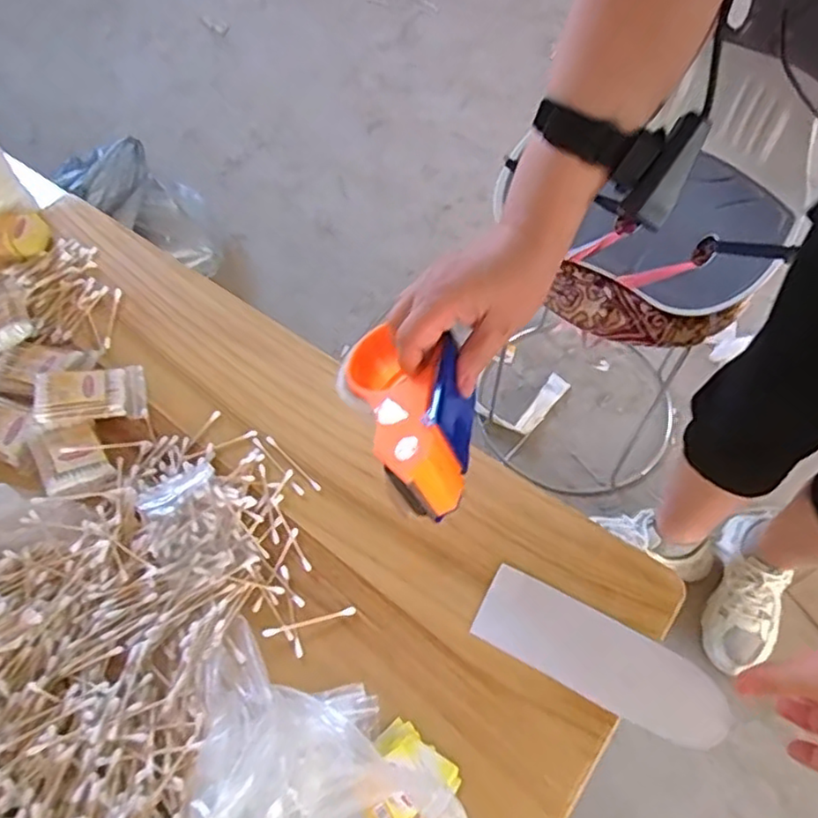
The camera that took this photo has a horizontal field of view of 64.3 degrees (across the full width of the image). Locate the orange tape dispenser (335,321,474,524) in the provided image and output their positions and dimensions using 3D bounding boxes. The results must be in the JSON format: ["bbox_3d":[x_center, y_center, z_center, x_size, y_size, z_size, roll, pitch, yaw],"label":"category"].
[{"bbox_3d":[0.000,-0.003,0.465,0.077,0.071,0.151,-21,46,-8],"label":"orange tape dispenser"}]

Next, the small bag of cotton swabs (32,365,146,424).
[{"bbox_3d":[-0.292,-0.016,0.599,0.090,0.015,0.062,-2,55,-27],"label":"small bag of cotton swabs"}]

